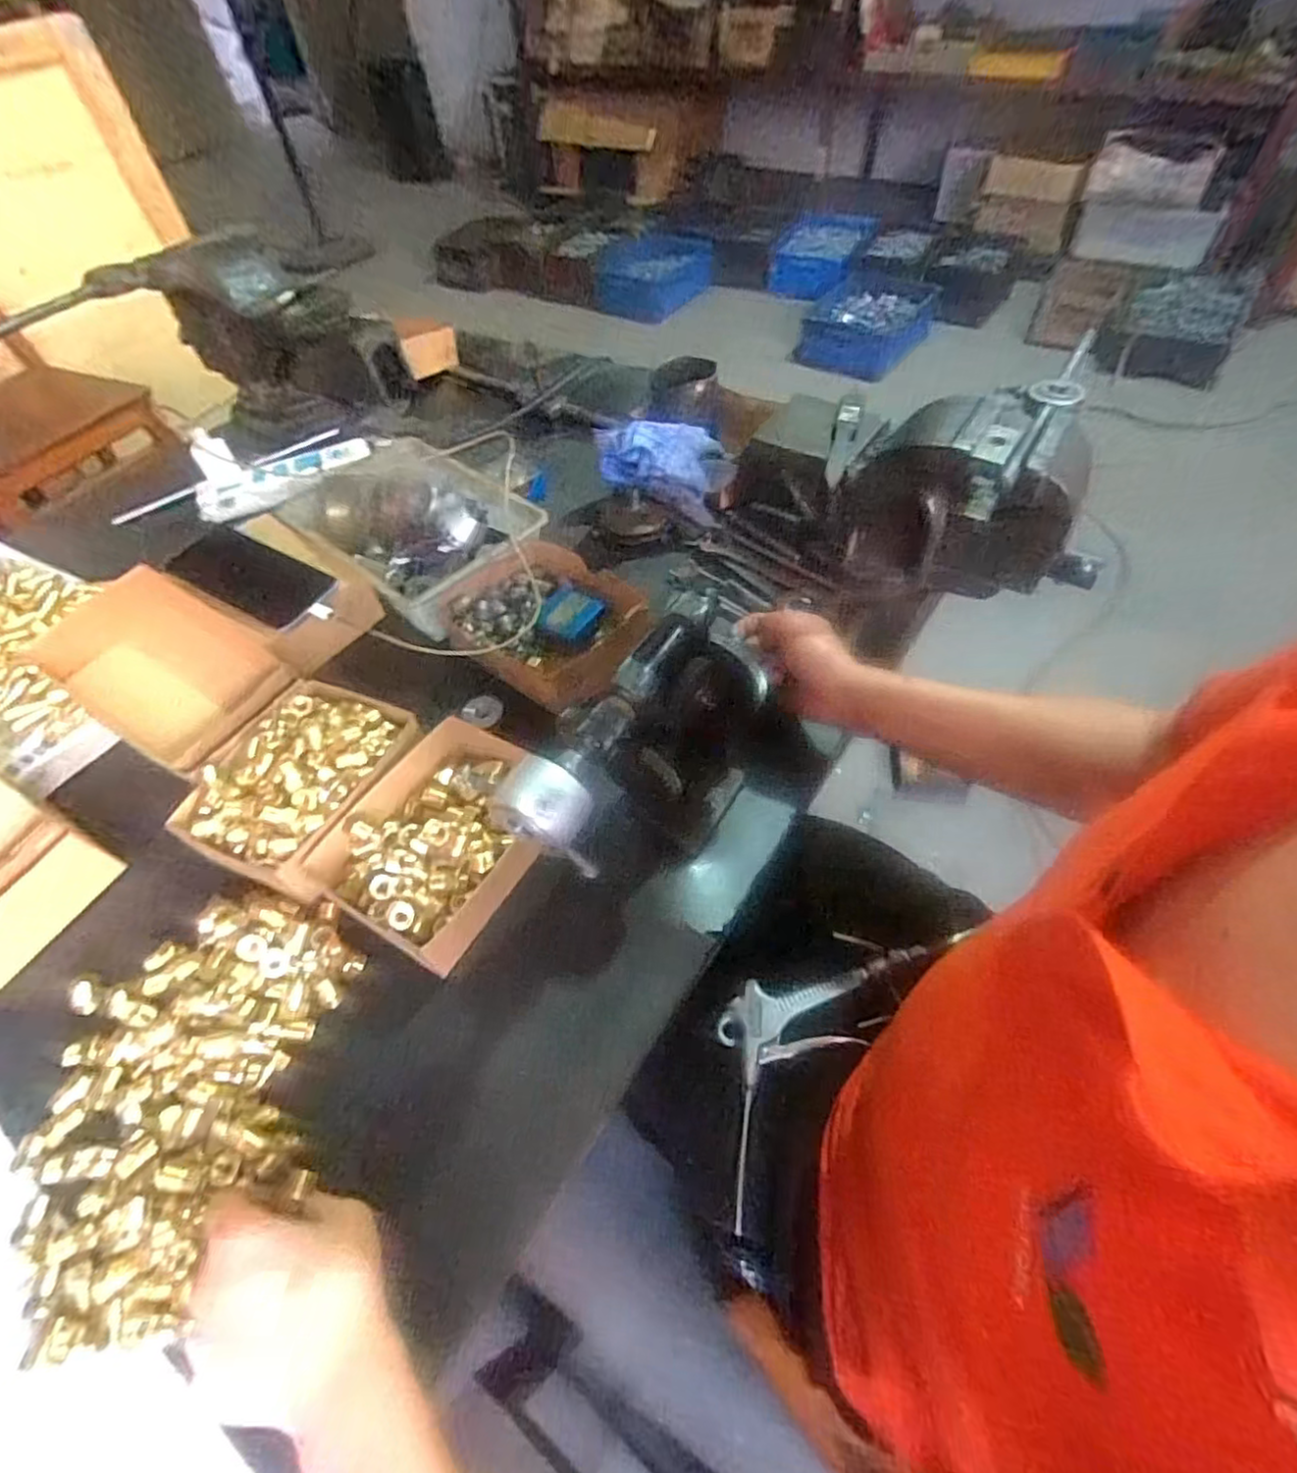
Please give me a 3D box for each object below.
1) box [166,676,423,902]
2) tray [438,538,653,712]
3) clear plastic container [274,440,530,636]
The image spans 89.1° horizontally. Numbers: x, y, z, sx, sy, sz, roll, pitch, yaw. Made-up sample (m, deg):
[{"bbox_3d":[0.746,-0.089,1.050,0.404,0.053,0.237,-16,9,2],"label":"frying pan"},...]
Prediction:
[{"bbox_3d":[-0.272,0.027,0.512,0.132,0.049,0.160,15,56,16],"label":"box"},{"bbox_3d":[-0.093,-0.106,0.615,0.189,0.049,0.150,36,64,27],"label":"tray"},{"bbox_3d":[-0.240,-0.212,0.699,0.241,0.073,0.180,33,62,26],"label":"clear plastic container"}]

